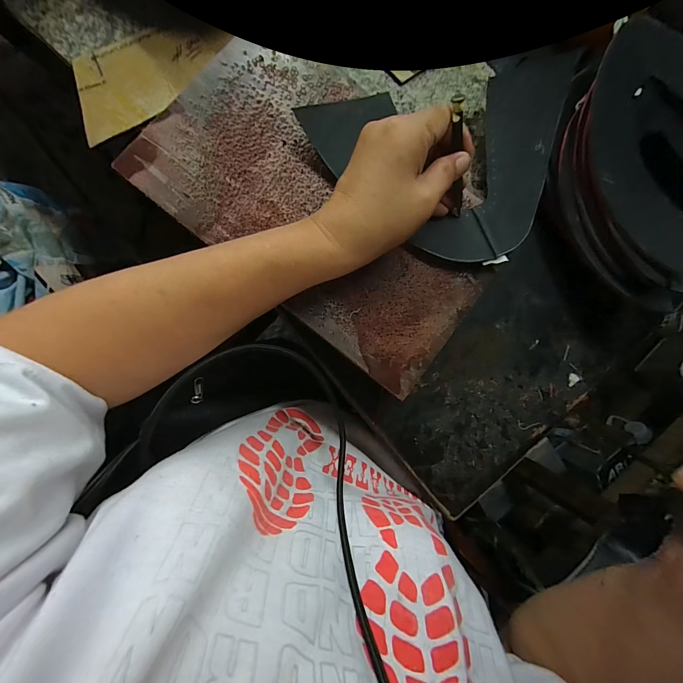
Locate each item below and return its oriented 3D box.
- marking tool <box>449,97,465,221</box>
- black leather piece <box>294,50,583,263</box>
[{"bbox_3d":[0.084,-0.130,0.240,0.012,0.086,0.008,-37,55,-7],"label":"marking tool"},{"bbox_3d":[0.105,-0.142,0.274,0.239,0.017,0.146,-20,93,-12],"label":"black leather piece"}]

